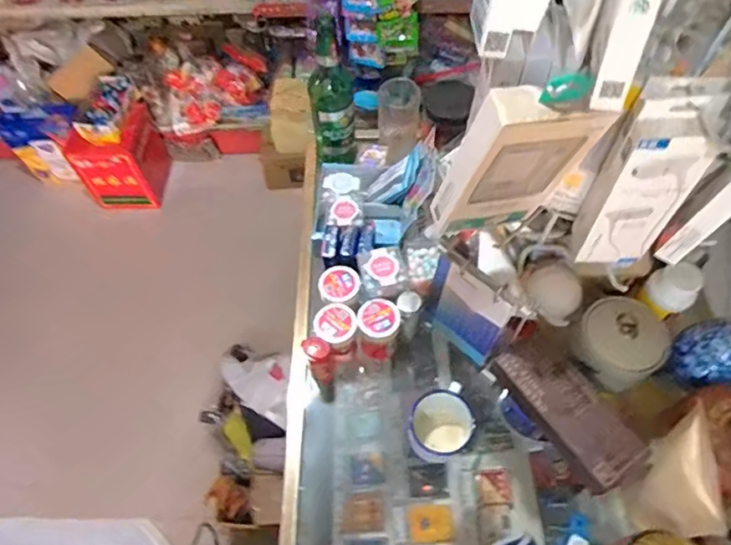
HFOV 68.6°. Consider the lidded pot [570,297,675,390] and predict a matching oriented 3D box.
[{"bbox_3d":[0.315,0.087,0.668,0.095,0.051,0.102,0,60,-1],"label":"lidded pot"}]

